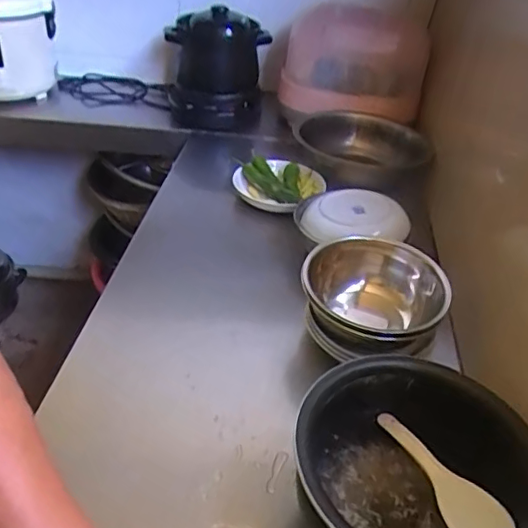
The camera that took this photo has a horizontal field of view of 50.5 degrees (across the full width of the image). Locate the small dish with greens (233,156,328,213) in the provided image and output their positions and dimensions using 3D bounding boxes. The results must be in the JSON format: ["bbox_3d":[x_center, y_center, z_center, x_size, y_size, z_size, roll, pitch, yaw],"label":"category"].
[{"bbox_3d":[0.024,-0.157,1.093,0.191,0.043,0.136,31,44,30],"label":"small dish with greens"}]

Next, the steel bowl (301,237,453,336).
[{"bbox_3d":[0.145,0.057,0.766,0.191,0.112,0.188,4,37,-3],"label":"steel bowl"}]

